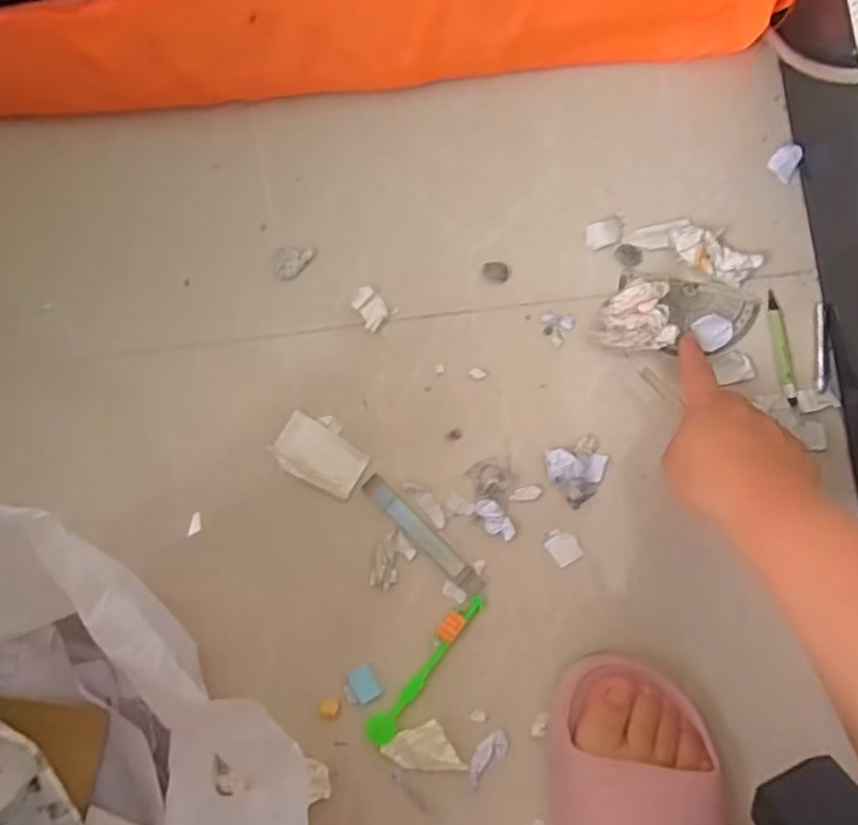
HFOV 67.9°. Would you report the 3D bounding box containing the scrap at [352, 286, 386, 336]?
[{"bbox_3d":[-0.044,-0.079,0.481,0.021,0.004,0.034,-29,81,1],"label":"scrap"}]

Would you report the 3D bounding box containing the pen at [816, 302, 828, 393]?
[{"bbox_3d":[0.277,-0.046,0.447,0.008,0.004,0.062,1,83,6],"label":"pen"}]

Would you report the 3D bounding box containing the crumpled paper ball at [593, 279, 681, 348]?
[{"bbox_3d":[0.144,-0.065,0.449,0.054,0.036,0.041,-6,82,5],"label":"crumpled paper ball"}]

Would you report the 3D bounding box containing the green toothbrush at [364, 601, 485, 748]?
[{"bbox_3d":[-0.003,0.178,0.442,0.019,0.010,0.119,38,88,9],"label":"green toothbrush"}]

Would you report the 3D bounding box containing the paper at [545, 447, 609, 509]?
[{"bbox_3d":[0.103,0.046,0.452,0.042,0.015,0.039,9,84,7],"label":"paper"}]

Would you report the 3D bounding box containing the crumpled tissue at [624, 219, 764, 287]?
[{"bbox_3d":[0.193,-0.121,0.461,0.088,0.018,0.032,25,86,8],"label":"crumpled tissue"}]

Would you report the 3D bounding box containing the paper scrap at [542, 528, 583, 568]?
[{"bbox_3d":[0.095,0.095,0.450,0.021,0.004,0.027,-35,89,-6],"label":"paper scrap"}]

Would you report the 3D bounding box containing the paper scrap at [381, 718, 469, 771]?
[{"bbox_3d":[-0.004,0.234,0.436,0.048,0.008,0.036,-21,81,3],"label":"paper scrap"}]

